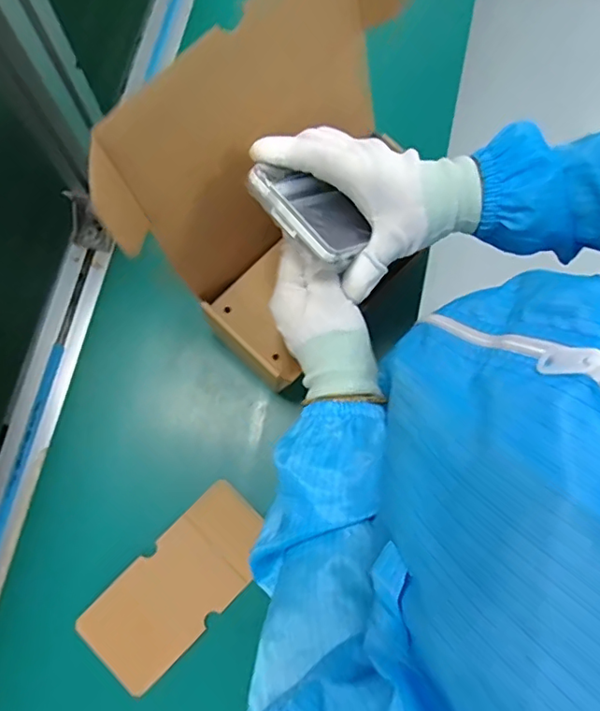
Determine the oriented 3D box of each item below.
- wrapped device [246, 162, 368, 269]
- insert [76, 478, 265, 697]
[{"bbox_3d":[0.008,-0.095,0.359,0.079,0.017,0.055,47,47,3],"label":"wrapped device"},{"bbox_3d":[-0.100,0.192,0.462,0.080,0.011,0.166,44,79,7],"label":"insert"}]

